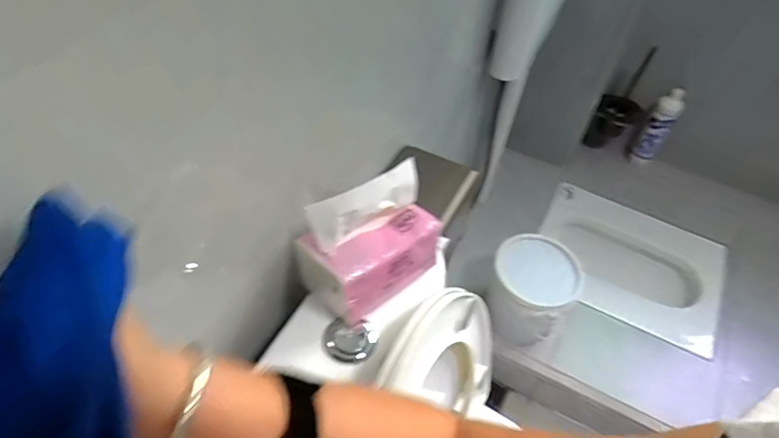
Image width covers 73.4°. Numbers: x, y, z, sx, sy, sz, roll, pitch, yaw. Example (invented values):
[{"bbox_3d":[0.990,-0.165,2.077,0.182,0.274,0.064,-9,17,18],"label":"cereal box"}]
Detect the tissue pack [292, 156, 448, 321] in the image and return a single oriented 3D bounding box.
[{"bbox_3d":[-0.020,0.023,0.600,0.145,0.139,0.101,-35,60,-29],"label":"tissue pack"}]

